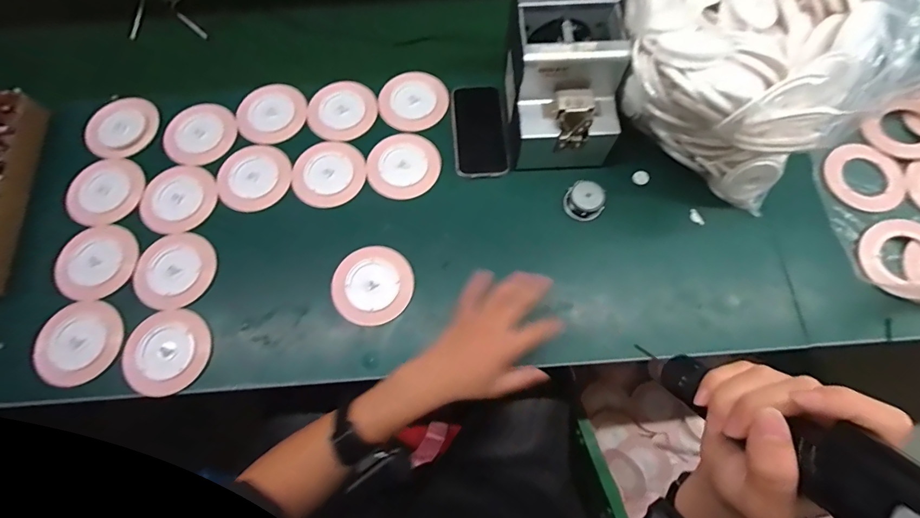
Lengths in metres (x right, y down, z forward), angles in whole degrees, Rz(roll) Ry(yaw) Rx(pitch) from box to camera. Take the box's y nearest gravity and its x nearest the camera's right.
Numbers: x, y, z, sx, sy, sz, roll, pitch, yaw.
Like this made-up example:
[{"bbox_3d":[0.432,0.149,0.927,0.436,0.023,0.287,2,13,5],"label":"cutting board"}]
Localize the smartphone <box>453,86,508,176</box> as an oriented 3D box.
[{"bbox_3d":[0.028,-0.184,0.608,0.071,0.007,0.140,-5,74,7],"label":"smartphone"}]

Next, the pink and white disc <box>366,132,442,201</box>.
[{"bbox_3d":[-0.081,-0.130,0.599,0.099,0.016,0.096,0,70,0],"label":"pink and white disc"}]

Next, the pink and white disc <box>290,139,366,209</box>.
[{"bbox_3d":[-0.184,-0.121,0.601,0.100,0.008,0.097,0,70,0],"label":"pink and white disc"}]

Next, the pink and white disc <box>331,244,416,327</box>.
[{"bbox_3d":[-0.112,0.033,0.545,0.099,0.009,0.100,0,70,0],"label":"pink and white disc"}]

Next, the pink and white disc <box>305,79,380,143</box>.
[{"bbox_3d":[-0.175,-0.222,0.630,0.101,0.011,0.093,0,70,0],"label":"pink and white disc"}]

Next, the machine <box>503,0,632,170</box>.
[{"bbox_3d":[0.131,-0.227,0.555,0.125,0.151,0.171,-2,70,0],"label":"machine"}]

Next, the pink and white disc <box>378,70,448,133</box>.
[{"bbox_3d":[-0.070,-0.235,0.633,0.102,0.011,0.094,0,70,0],"label":"pink and white disc"}]

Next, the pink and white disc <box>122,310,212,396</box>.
[{"bbox_3d":[-0.363,0.113,0.525,0.100,0.005,0.101,0,70,0],"label":"pink and white disc"}]

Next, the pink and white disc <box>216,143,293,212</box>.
[{"bbox_3d":[-0.290,-0.117,0.600,0.100,0.011,0.100,0,70,0],"label":"pink and white disc"}]

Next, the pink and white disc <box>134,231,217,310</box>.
[{"bbox_3d":[-0.373,0.014,0.558,0.099,0.004,0.100,0,70,0],"label":"pink and white disc"}]

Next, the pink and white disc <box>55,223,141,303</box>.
[{"bbox_3d":[-0.478,0.003,0.561,0.095,0.016,0.099,0,70,0],"label":"pink and white disc"}]

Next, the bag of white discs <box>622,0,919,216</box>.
[{"bbox_3d":[0.306,-0.244,0.467,0.249,0.320,0.263,22,72,8],"label":"bag of white discs"}]

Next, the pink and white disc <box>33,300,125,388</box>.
[{"bbox_3d":[-0.475,0.104,0.533,0.090,0.018,0.099,0,70,0],"label":"pink and white disc"}]

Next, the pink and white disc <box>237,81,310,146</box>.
[{"bbox_3d":[-0.277,-0.217,0.626,0.100,0.016,0.087,-27,72,-9],"label":"pink and white disc"}]

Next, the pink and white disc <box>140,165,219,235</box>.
[{"bbox_3d":[-0.388,-0.083,0.590,0.095,0.007,0.100,0,70,0],"label":"pink and white disc"}]

